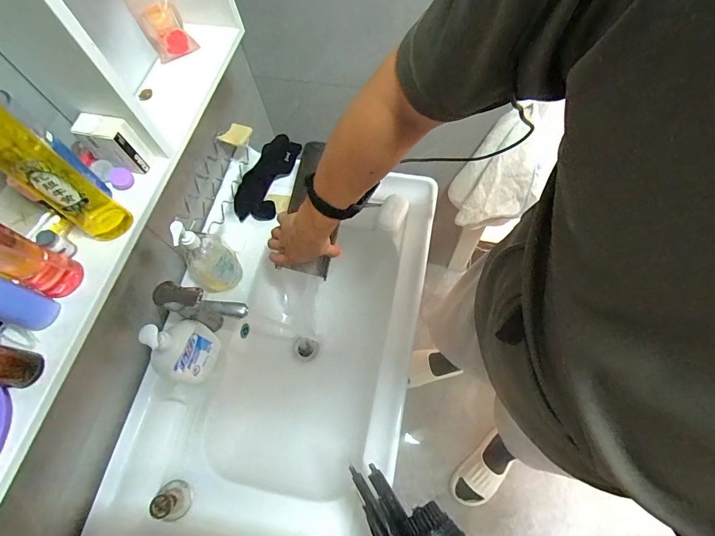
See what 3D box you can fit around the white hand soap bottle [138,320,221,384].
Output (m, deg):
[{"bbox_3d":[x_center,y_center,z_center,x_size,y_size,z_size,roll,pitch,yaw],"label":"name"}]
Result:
[{"bbox_3d":[-0.324,0.143,0.673,0.069,0.204,0.108,16,70,9],"label":"white hand soap bottle"}]

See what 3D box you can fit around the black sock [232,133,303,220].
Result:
[{"bbox_3d":[-0.205,-0.202,0.856,0.091,0.064,0.214,27,85,13],"label":"black sock"}]

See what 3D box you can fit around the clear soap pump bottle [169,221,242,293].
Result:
[{"bbox_3d":[-0.287,-0.020,0.710,0.056,0.226,0.092,41,75,17],"label":"clear soap pump bottle"}]

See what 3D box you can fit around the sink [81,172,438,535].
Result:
[{"bbox_3d":[-0.130,0.177,0.793,0.465,0.212,0.763,10,69,7],"label":"sink"}]

